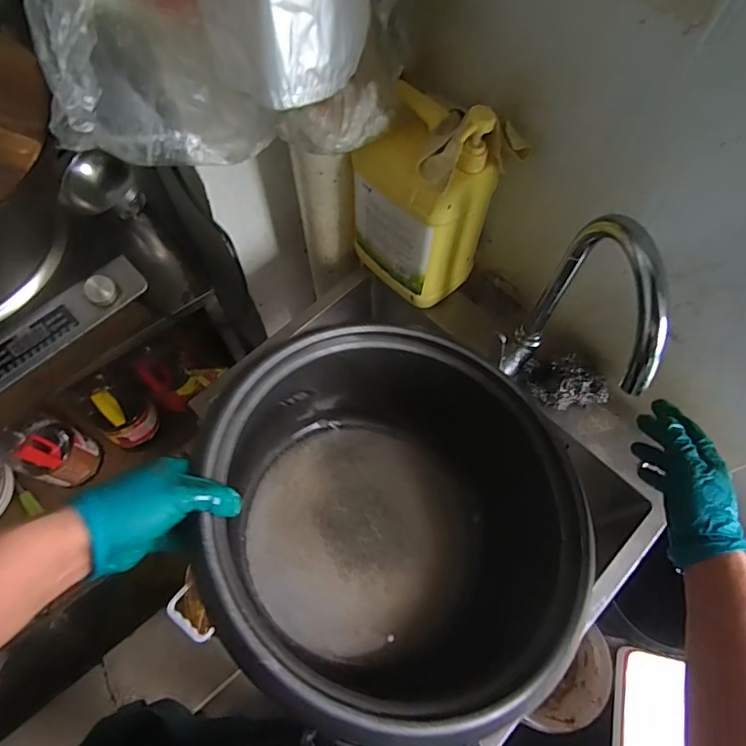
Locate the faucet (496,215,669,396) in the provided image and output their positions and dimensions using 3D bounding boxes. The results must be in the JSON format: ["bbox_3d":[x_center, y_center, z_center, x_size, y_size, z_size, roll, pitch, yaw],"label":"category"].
[{"bbox_3d":[0.211,-0.038,0.543,0.058,0.307,0.203,-5,64,-2],"label":"faucet"}]

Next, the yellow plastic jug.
[{"bbox_3d":[0.067,-0.240,0.665,0.123,0.279,0.172,-36,69,-16],"label":"yellow plastic jug"}]

